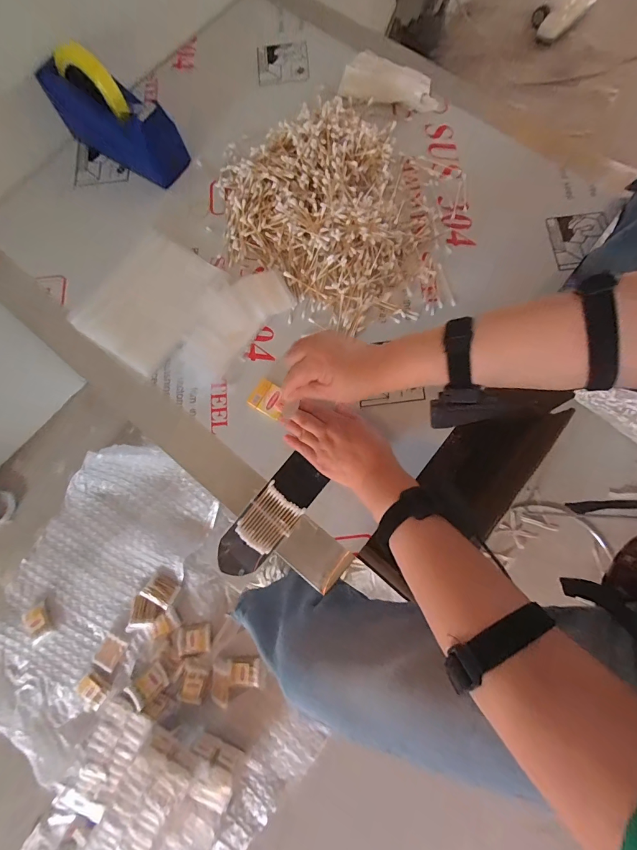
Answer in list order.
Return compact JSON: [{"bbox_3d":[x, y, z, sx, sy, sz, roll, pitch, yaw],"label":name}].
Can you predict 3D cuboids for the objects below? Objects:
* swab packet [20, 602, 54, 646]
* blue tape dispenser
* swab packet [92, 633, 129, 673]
[{"bbox_3d":[-0.657,0.465,0.853,0.056,0.013,0.076,-33,79,-6],"label":"swab packet"},{"bbox_3d":[-0.312,-0.468,0.546,0.204,0.120,0.072,31,80,8],"label":"blue tape dispenser"},{"bbox_3d":[-0.482,0.526,0.842,0.057,0.009,0.066,21,71,11],"label":"swab packet"}]

